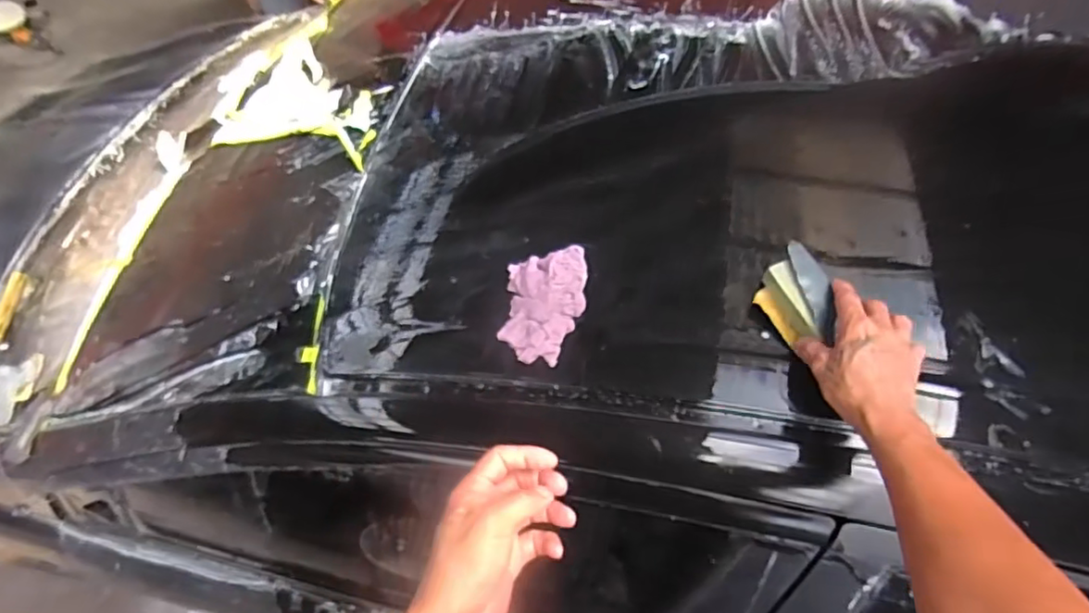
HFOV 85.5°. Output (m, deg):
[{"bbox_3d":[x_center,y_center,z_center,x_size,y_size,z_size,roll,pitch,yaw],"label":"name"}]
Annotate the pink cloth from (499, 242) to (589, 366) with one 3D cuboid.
[{"bbox_3d":[-0.001,-0.008,0.669,0.090,0.040,0.140,5,58,4],"label":"pink cloth"}]

